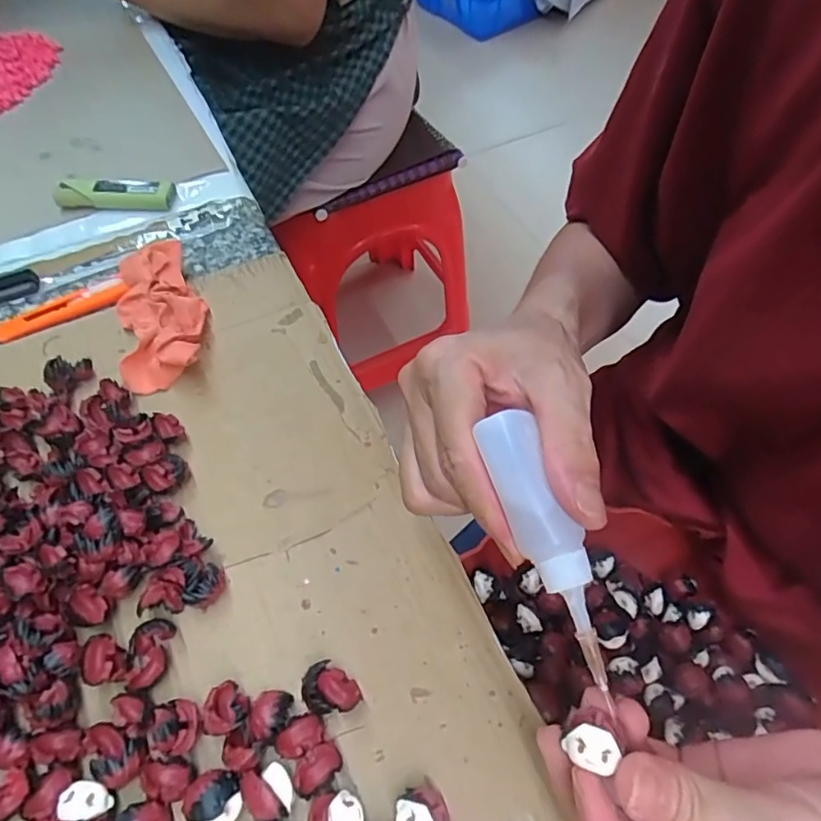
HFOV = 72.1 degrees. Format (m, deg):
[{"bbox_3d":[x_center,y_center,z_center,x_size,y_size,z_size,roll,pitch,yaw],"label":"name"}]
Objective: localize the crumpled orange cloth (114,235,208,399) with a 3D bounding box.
[{"bbox_3d":[-0.148,-0.061,0.332,0.048,0.023,0.104,-17,59,-10],"label":"crumpled orange cloth"}]

